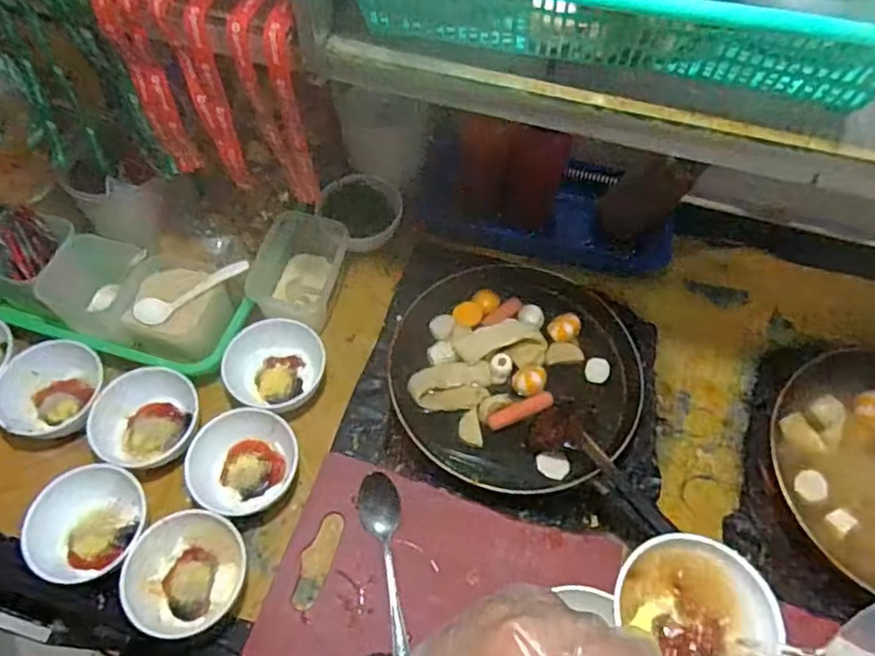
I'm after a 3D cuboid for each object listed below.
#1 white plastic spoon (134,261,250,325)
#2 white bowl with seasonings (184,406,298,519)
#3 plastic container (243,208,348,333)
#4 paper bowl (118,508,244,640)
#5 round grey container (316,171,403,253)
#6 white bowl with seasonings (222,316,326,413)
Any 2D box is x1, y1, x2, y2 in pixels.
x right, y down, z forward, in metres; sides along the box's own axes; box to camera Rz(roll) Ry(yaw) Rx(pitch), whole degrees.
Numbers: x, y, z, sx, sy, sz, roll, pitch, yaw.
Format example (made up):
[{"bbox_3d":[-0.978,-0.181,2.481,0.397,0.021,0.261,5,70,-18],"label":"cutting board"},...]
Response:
[{"bbox_3d":[-0.232,-0.037,0.587,0.113,0.017,0.026,-25,62,4],"label":"white plastic spoon"},{"bbox_3d":[-0.173,0.121,0.551,0.085,0.042,0.091,0,60,-1],"label":"white bowl with seasonings"},{"bbox_3d":[-0.138,-0.054,0.635,0.079,0.066,0.123,13,61,6],"label":"plastic container"},{"bbox_3d":[-0.203,0.201,0.506,0.085,0.048,0.092,0,60,-1],"label":"paper bowl"},{"bbox_3d":[-0.079,-0.126,0.694,0.090,0.050,0.096,0,60,-1],"label":"round grey container"},{"bbox_3d":[-0.156,0.034,0.595,0.089,0.038,0.081,0,60,-1],"label":"white bowl with seasonings"}]

